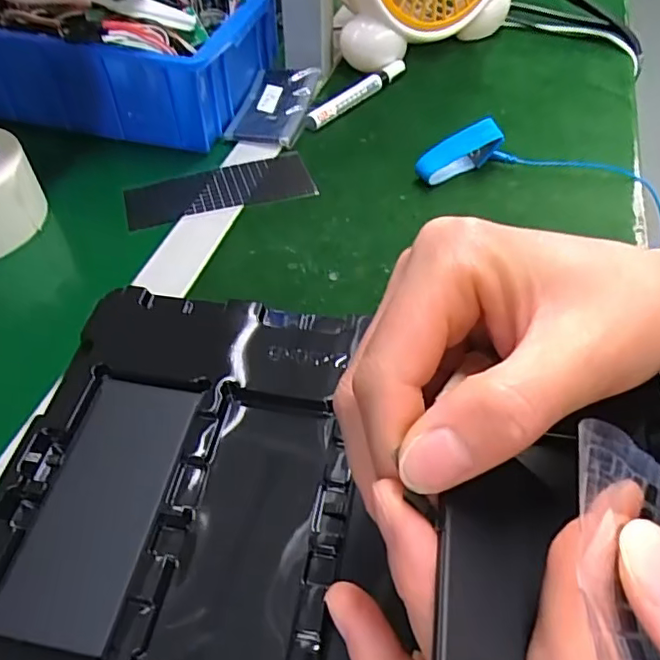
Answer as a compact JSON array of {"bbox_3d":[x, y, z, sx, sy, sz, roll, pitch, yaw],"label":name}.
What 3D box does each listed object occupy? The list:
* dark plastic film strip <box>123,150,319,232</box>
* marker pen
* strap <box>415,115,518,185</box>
[{"bbox_3d":[-0.088,-0.112,0.457,0.146,0.004,0.062,-17,51,-14],"label":"dark plastic film strip"},{"bbox_3d":[0.026,-0.224,0.542,0.014,0.019,0.138,32,56,25],"label":"marker pen"},{"bbox_3d":[0.108,-0.143,0.458,0.081,0.039,0.014,-17,51,-15],"label":"strap"}]

